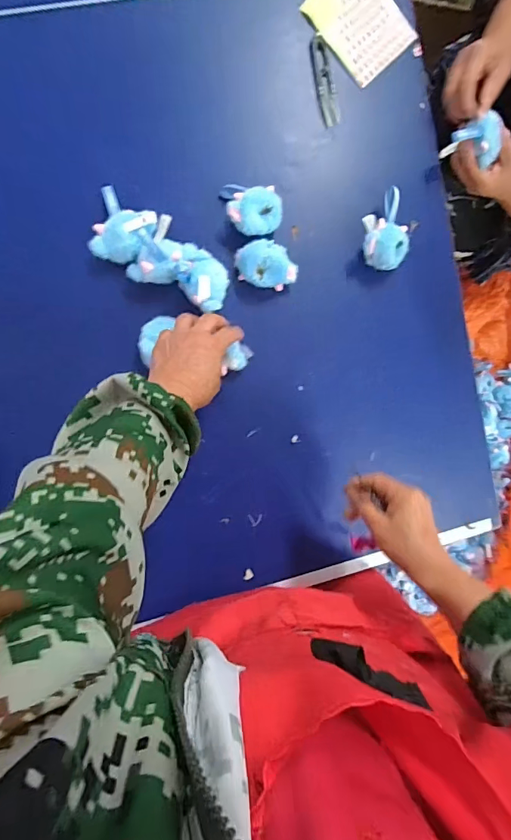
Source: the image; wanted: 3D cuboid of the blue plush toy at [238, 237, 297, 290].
[{"bbox_3d":[0.016,-0.188,0.529,0.078,0.039,0.057,24,91,-9],"label":"blue plush toy"}]

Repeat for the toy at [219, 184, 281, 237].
[{"bbox_3d":[-0.002,-0.250,0.523,0.069,0.040,0.060,-2,95,-8],"label":"toy"}]

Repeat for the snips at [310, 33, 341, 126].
[{"bbox_3d":[0.086,-0.419,0.539,0.024,0.009,0.102,-14,96,-7],"label":"snips"}]

